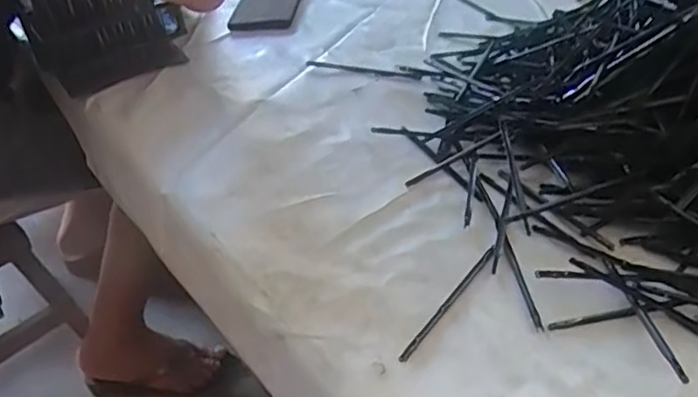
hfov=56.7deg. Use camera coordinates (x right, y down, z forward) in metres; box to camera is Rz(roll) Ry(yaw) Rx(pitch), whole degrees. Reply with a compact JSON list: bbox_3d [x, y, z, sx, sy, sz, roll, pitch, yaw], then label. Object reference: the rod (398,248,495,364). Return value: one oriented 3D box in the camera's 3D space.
[{"bbox_3d":[0.077,0.078,0.488,0.007,0.008,0.126,26,49,32],"label":"rod"}]

